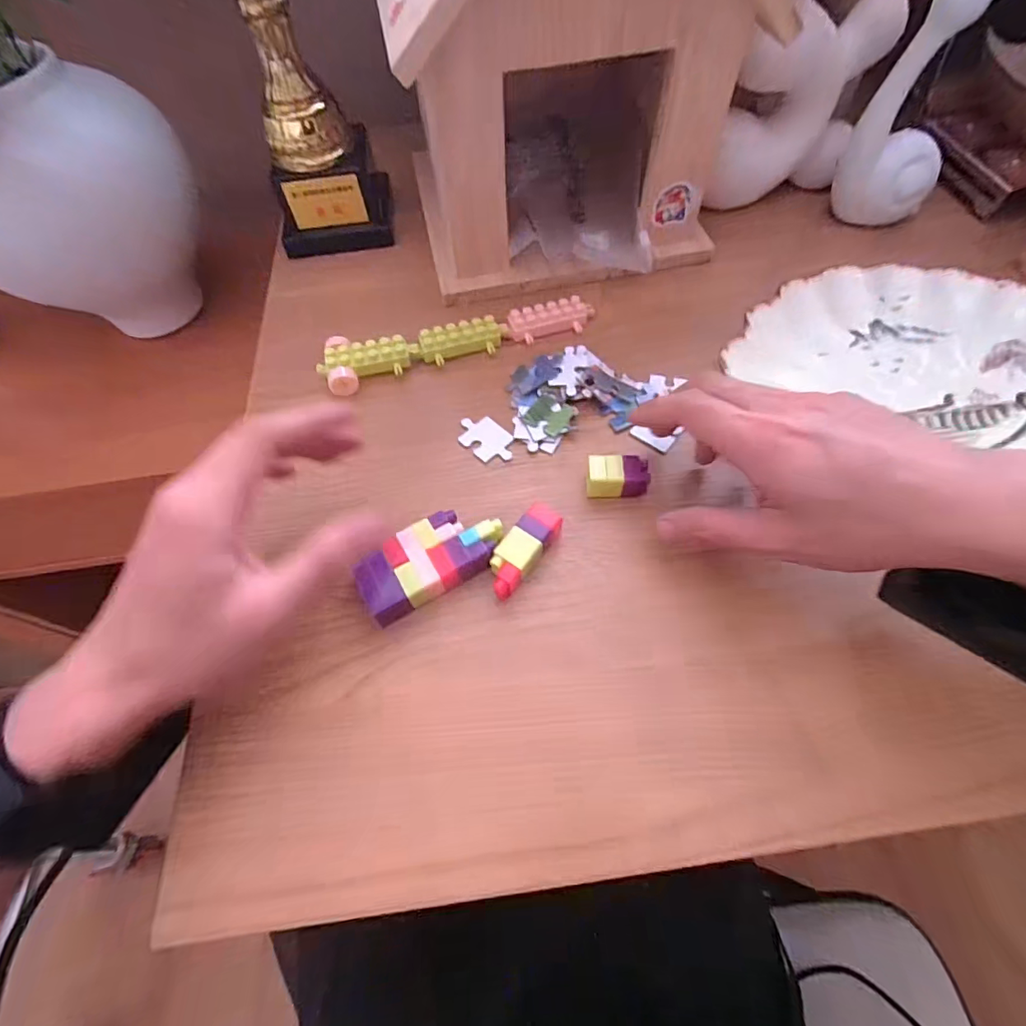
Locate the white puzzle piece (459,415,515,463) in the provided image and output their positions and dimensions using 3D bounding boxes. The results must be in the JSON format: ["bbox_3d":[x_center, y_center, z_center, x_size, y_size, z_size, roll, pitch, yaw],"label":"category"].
[{"bbox_3d":[-0.018,-0.050,0.331,0.027,0.004,0.043,-42,67,-19],"label":"white puzzle piece"}]

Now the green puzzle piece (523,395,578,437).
[{"bbox_3d":[0.026,-0.066,0.334,0.030,0.005,0.028,32,67,19],"label":"green puzzle piece"}]

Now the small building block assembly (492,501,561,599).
[{"bbox_3d":[0.006,0.021,0.283,0.021,0.022,0.061,32,67,19],"label":"small building block assembly"}]

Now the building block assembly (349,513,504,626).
[{"bbox_3d":[-0.046,0.024,0.275,0.081,0.019,0.040,-33,64,-15],"label":"building block assembly"}]

